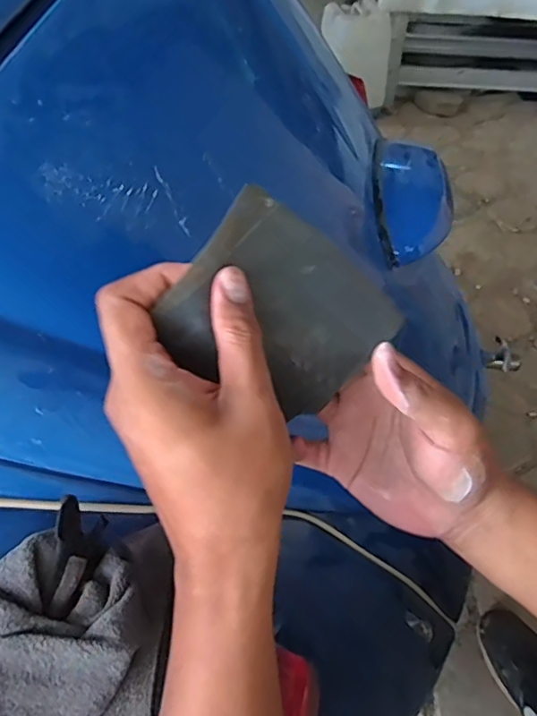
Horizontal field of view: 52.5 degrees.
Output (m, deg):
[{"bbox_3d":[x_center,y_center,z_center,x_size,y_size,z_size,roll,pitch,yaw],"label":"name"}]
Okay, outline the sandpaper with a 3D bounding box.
[{"bbox_3d":[0.012,-0.025,0.329,0.115,0.131,0.013,-59,24,-16],"label":"sandpaper"}]

